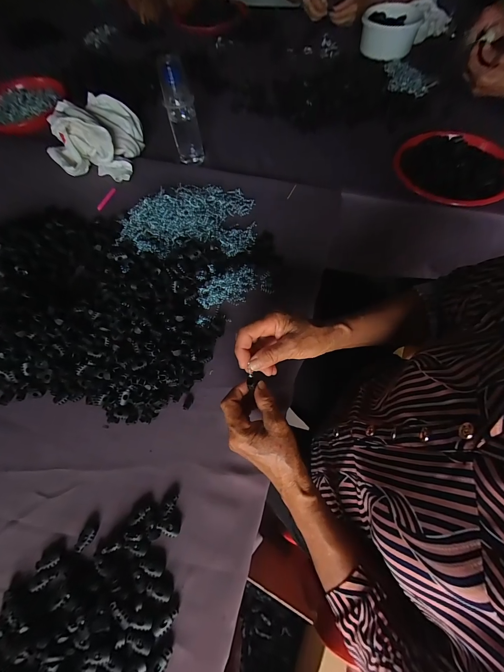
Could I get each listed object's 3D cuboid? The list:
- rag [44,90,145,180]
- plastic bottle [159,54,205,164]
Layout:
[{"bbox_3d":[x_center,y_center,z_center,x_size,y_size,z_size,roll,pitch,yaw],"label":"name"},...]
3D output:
[{"bbox_3d":[-0.356,-0.442,0.621,0.193,0.090,0.181,5,65,6],"label":"rag"},{"bbox_3d":[-0.147,-0.469,0.584,0.058,0.169,0.063,-13,65,-3],"label":"plastic bottle"}]

